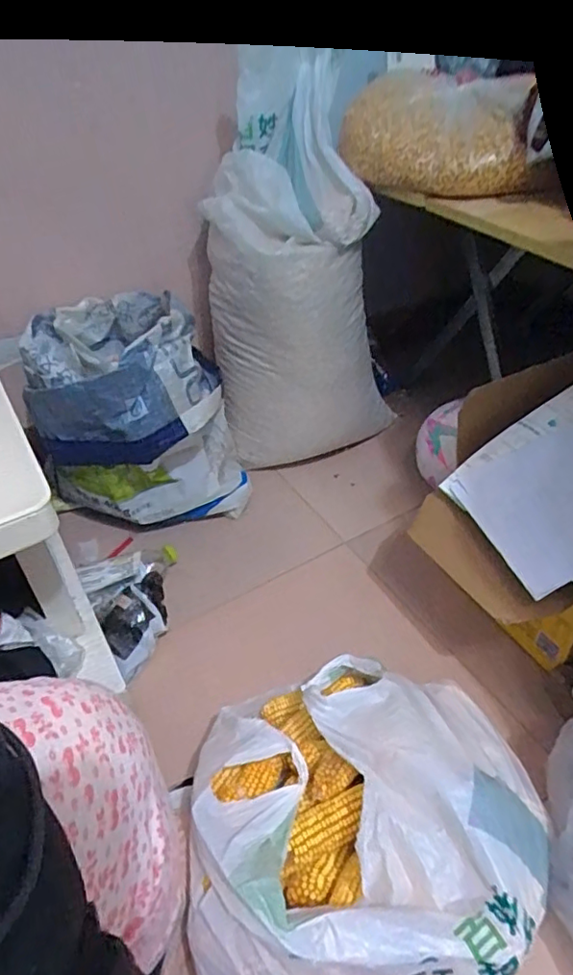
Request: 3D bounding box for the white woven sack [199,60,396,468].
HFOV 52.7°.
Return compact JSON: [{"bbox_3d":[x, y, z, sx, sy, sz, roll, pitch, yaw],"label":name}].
[{"bbox_3d":[0.038,-0.334,1.069,0.339,0.609,0.172,-11,42,-8],"label":"white woven sack"}]

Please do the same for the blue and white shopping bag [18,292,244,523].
[{"bbox_3d":[-0.277,-0.138,1.048,0.329,0.360,0.336,-22,44,-20],"label":"blue and white shopping bag"}]

